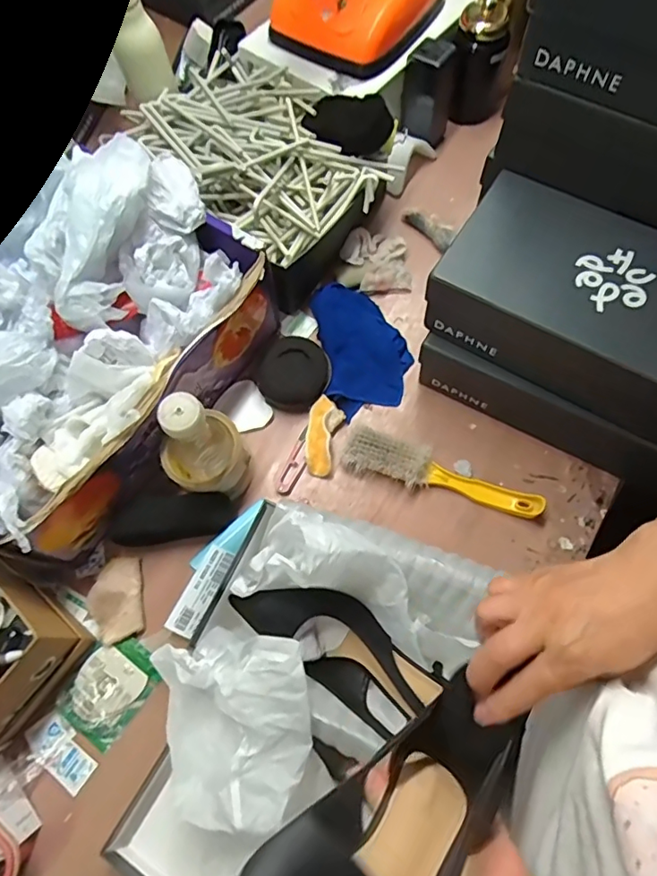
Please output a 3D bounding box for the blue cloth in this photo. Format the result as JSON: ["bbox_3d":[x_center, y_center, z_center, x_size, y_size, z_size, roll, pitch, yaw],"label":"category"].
[{"bbox_3d":[0.037,-0.123,0.692,0.116,0.035,0.183,-20,69,-5],"label":"blue cloth"}]

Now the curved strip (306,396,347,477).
[{"bbox_3d":[-0.006,-0.004,0.636,0.041,0.023,0.094,7,69,6],"label":"curved strip"}]

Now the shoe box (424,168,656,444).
[{"bbox_3d":[0.266,-0.129,0.532,0.298,0.100,0.155,32,73,14],"label":"shoe box"}]

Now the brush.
[{"bbox_3d":[0.129,0.040,0.620,0.225,0.034,0.051,18,70,9],"label":"brush"}]

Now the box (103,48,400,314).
[{"bbox_3d":[-0.097,-0.363,0.723,0.236,0.117,0.334,-37,71,-11],"label":"box"}]

